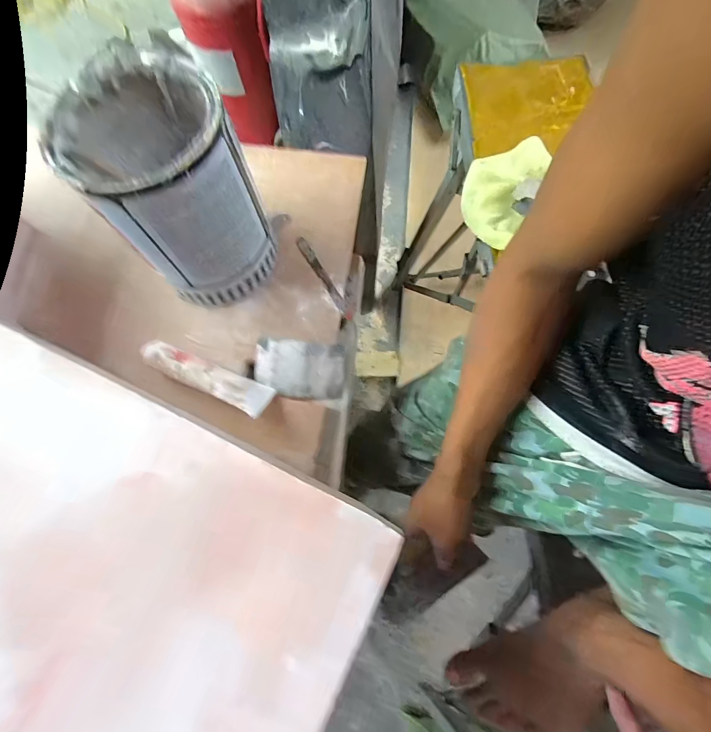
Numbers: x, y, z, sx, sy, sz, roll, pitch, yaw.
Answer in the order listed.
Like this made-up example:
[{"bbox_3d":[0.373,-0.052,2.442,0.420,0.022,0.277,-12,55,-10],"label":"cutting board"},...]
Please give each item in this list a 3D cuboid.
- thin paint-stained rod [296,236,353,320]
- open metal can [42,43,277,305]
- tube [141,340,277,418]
[{"bbox_3d":[-0.046,-0.127,0.518,0.015,0.005,0.146,-29,73,-9],"label":"thin paint-stained rod"},{"bbox_3d":[-0.199,-0.191,0.433,0.148,0.208,0.164,-28,73,-8],"label":"open metal can"},{"bbox_3d":[-0.180,0.012,0.453,0.165,0.034,0.040,24,73,9],"label":"tube"}]

